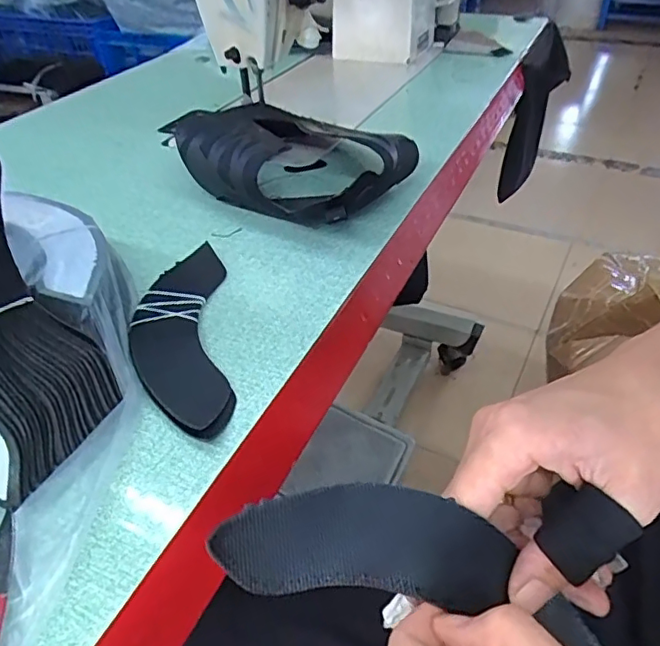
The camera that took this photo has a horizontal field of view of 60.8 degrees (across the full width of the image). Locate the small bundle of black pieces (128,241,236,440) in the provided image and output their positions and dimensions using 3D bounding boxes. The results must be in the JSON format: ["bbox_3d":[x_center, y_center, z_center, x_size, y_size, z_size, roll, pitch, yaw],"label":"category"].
[{"bbox_3d":[-0.093,0.004,0.349,0.056,0.011,0.174,-8,40,-7],"label":"small bundle of black pieces"}]

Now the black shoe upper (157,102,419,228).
[{"bbox_3d":[-0.039,-0.151,0.501,0.202,0.048,0.149,24,47,28],"label":"black shoe upper"}]

